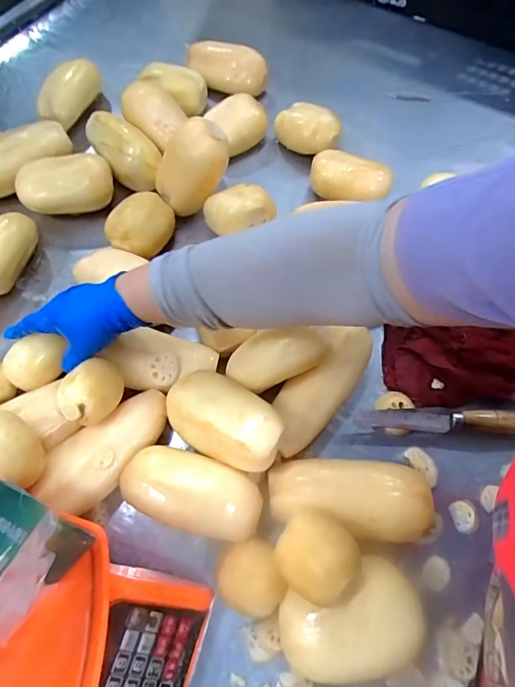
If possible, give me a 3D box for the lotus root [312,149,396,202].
[{"bbox_3d":[0.133,-0.234,0.614,0.117,0.053,0.066,14,65,6],"label":"lotus root"}]

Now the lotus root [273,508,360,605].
[{"bbox_3d":[0.052,0.187,0.374,0.066,0.048,0.065,0,66,-1],"label":"lotus root"}]

